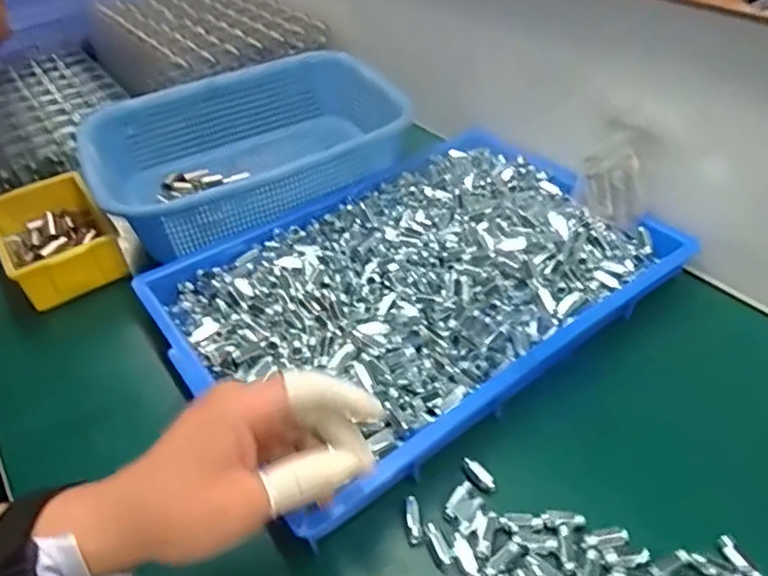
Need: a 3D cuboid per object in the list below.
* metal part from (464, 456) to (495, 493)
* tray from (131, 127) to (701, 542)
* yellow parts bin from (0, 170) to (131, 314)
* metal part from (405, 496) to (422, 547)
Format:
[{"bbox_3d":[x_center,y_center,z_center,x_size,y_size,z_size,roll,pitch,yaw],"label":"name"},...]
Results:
[{"bbox_3d":[0.066,0.130,0.397,0.013,0.005,0.028,-24,49,-19],"label":"metal part"},{"bbox_3d":[0.029,-0.019,0.499,0.404,0.045,0.286,-30,51,-24],"label":"tray"},{"bbox_3d":[-0.329,-0.052,0.573,0.099,0.055,0.151,-29,51,-23],"label":"yellow parts bin"},{"bbox_3d":[0.019,0.151,0.371,0.009,0.004,0.031,-5,45,-1],"label":"metal part"}]

